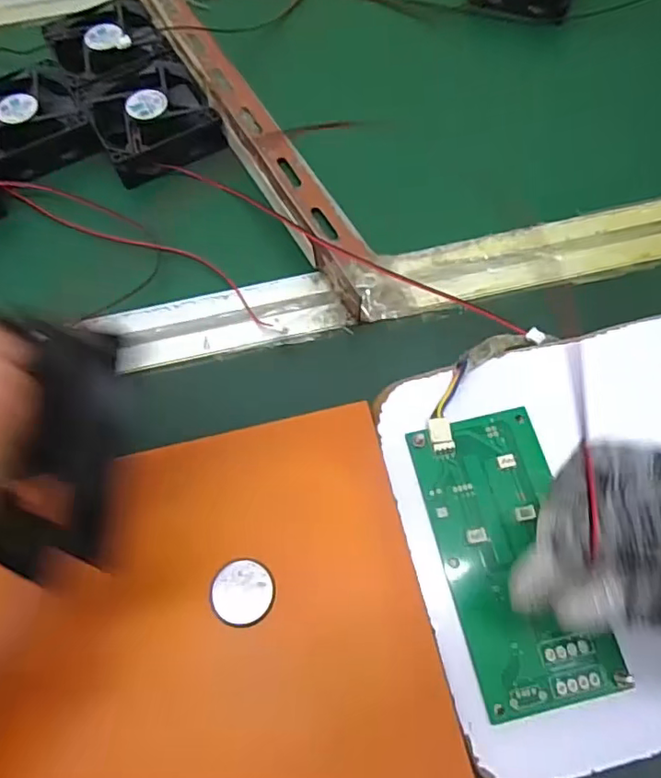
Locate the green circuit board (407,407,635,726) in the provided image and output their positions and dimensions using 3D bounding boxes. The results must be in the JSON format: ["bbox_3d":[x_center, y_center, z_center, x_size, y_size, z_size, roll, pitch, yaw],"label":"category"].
[{"bbox_3d":[0.086,0.076,0.273,0.064,0.008,0.133,-12,64,-5],"label":"green circuit board"}]

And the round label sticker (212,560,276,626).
[{"bbox_3d":[-0.040,0.094,0.266,0.028,0.004,0.028,4,74,-16],"label":"round label sticker"}]

